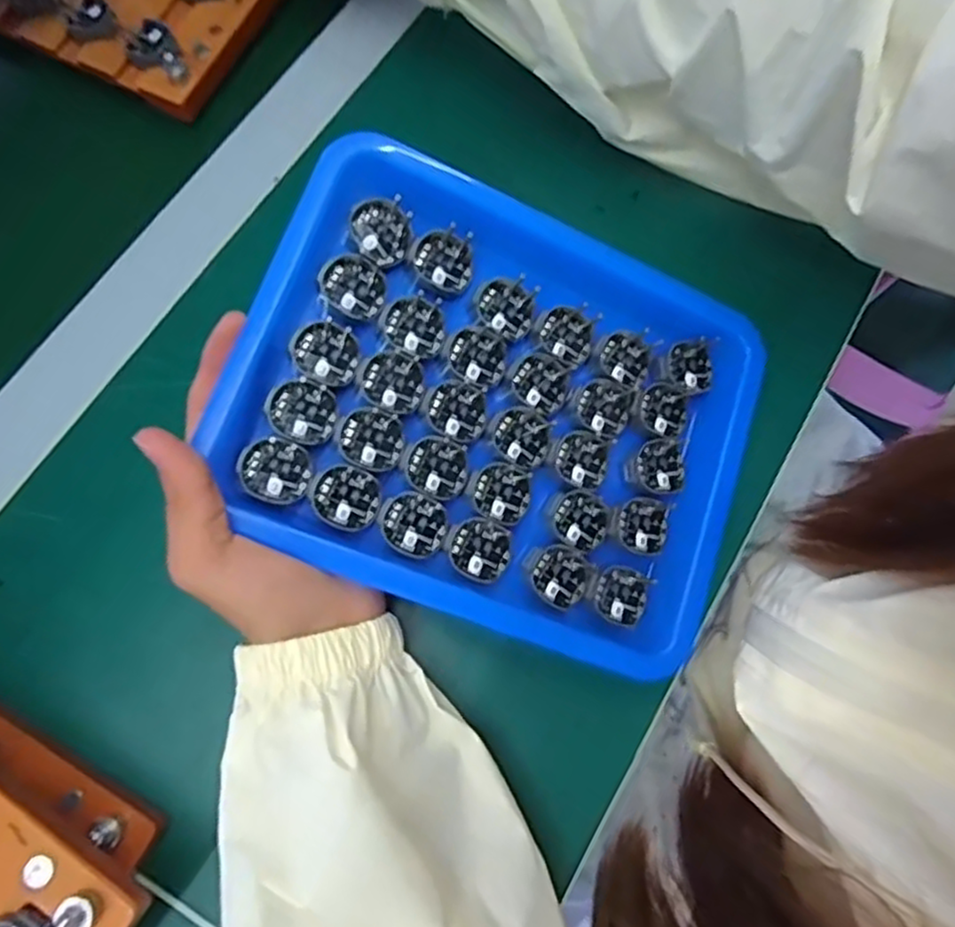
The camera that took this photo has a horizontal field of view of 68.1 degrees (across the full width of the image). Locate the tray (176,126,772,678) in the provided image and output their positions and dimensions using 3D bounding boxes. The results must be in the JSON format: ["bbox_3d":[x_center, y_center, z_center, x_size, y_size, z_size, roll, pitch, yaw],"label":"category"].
[{"bbox_3d":[0.013,-0.022,0.304,0.220,0.020,0.171,23,78,-10],"label":"tray"}]

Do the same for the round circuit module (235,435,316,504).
[{"bbox_3d":[-0.081,0.003,0.285,0.029,0.007,0.025,23,69,-3],"label":"round circuit module"}]

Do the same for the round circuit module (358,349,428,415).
[{"bbox_3d":[-0.035,-0.035,0.301,0.027,0.004,0.025,2,84,-14],"label":"round circuit module"}]

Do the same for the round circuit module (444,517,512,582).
[{"bbox_3d":[0.001,0.036,0.299,0.027,0.007,0.027,4,75,-14],"label":"round circuit module"}]

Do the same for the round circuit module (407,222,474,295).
[{"bbox_3d":[-0.016,-0.088,0.313,0.027,0.009,0.029,-29,88,-17],"label":"round circuit module"}]

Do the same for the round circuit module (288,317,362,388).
[{"bbox_3d":[-0.063,-0.046,0.295,0.028,0.004,0.025,30,78,-10],"label":"round circuit module"}]

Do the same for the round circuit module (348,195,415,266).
[{"bbox_3d":[-0.041,-0.101,0.306,0.027,0.004,0.028,0,89,-15],"label":"round circuit module"}]

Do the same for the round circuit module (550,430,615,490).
[{"bbox_3d":[0.046,-0.002,0.318,0.026,0.004,0.026,3,77,-14],"label":"round circuit module"}]

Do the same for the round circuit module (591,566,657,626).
[{"bbox_3d":[0.063,0.058,0.312,0.024,0.006,0.025,0,73,-1],"label":"round circuit module"}]

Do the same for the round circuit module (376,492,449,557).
[{"bbox_3d":[-0.027,0.025,0.293,0.028,0.004,0.025,14,73,-10],"label":"round circuit module"}]

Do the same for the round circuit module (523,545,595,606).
[{"bbox_3d":[0.035,0.048,0.306,0.029,0.004,0.025,34,74,-7],"label":"round circuit module"}]

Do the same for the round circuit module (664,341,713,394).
[{"bbox_3d":[0.101,-0.045,0.337,0.023,0.008,0.024,-3,73,-2],"label":"round circuit module"}]

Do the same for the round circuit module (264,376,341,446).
[{"bbox_3d":[-0.071,-0.021,0.290,0.029,0.004,0.026,30,74,-9],"label":"round circuit module"}]

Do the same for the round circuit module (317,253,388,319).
[{"bbox_3d":[-0.053,-0.075,0.300,0.028,0.004,0.025,30,80,-11],"label":"round circuit module"}]

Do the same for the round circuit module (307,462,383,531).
[{"bbox_3d":[-0.054,0.013,0.290,0.028,0.007,0.025,28,75,7],"label":"round circuit module"}]

